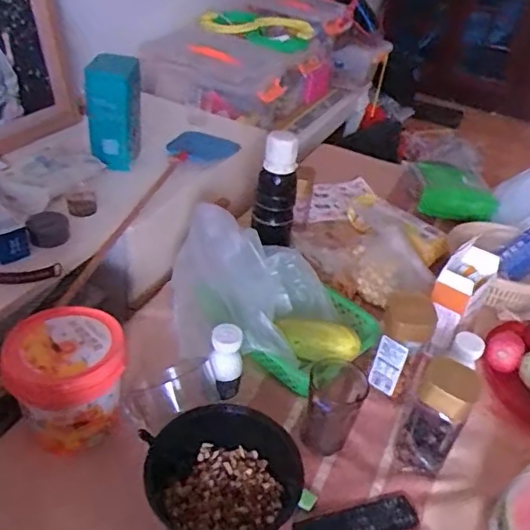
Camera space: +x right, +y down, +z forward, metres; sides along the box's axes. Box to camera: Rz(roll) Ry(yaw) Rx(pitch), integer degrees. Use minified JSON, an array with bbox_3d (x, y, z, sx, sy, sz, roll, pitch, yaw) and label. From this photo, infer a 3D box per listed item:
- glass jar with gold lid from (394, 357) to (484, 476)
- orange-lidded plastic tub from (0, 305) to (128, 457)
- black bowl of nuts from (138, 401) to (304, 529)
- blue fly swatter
[{"bbox_3d":[0.214,0.187,0.690,0.063,0.143,0.063,5,37,-3],"label":"glass jar with gold lid"},{"bbox_3d":[-0.240,0.139,0.686,0.130,0.136,0.127,5,37,-3],"label":"orange-lidded plastic tub"},{"bbox_3d":[-0.045,0.237,0.634,0.176,0.063,0.145,-3,38,-13],"label":"black bowl of nuts"},{"bbox_3d":[-0.201,-0.126,0.989,0.116,0.044,0.560,17,38,13],"label":"blue fly swatter"}]

